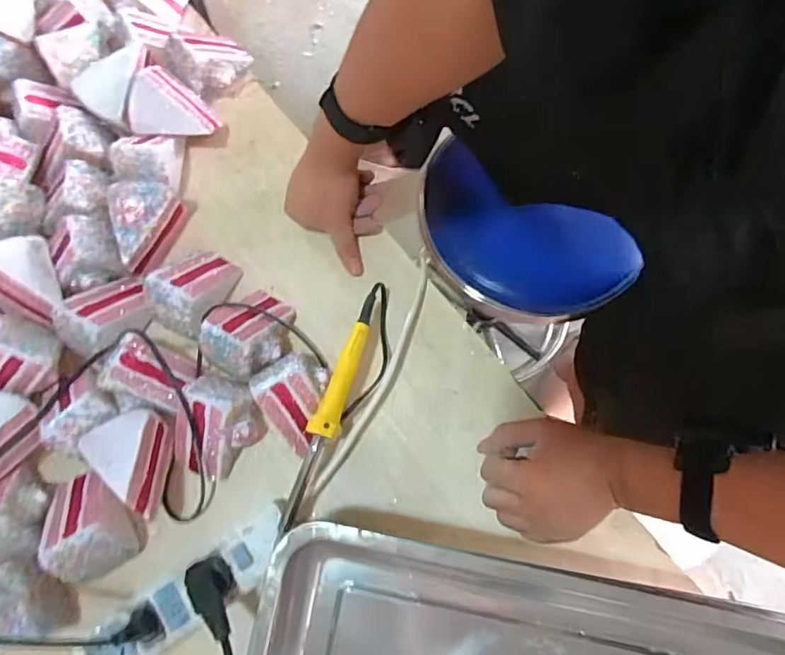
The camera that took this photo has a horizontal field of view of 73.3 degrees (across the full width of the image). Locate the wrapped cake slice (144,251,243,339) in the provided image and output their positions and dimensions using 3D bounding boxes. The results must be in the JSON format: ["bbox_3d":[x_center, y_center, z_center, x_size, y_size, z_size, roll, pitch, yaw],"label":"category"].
[{"bbox_3d":[-0.196,-0.042,0.519,0.064,0.061,0.094,19,75,7],"label":"wrapped cake slice"}]

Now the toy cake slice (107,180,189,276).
[{"bbox_3d":[-0.263,-0.107,0.542,0.066,0.056,0.095,19,75,7],"label":"toy cake slice"}]

